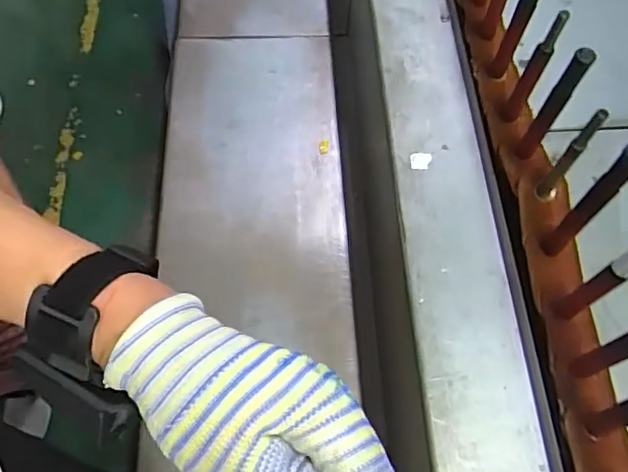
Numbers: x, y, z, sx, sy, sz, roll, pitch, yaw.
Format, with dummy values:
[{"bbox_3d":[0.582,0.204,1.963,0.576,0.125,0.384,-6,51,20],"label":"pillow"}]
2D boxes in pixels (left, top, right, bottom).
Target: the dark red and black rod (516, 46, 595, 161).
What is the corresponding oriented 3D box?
[{"bbox_3d":[0.201,-0.104,0.478,0.015,0.143,0.019,41,76,16],"label":"dark red and black rod"}]

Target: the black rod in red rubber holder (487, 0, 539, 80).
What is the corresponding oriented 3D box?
[{"bbox_3d":[0.194,-0.203,0.528,0.020,0.156,0.020,23,72,11],"label":"black rod in red rubber holder"}]

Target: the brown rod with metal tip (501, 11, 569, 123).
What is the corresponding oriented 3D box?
[{"bbox_3d":[0.197,-0.145,0.508,0.016,0.137,0.021,31,73,13],"label":"brown rod with metal tip"}]

